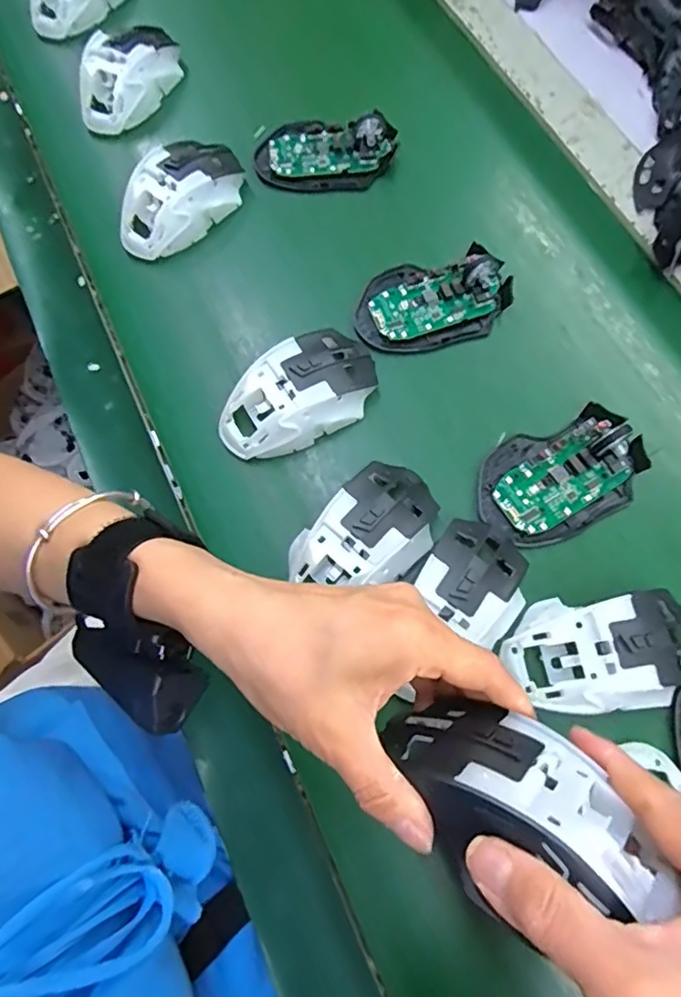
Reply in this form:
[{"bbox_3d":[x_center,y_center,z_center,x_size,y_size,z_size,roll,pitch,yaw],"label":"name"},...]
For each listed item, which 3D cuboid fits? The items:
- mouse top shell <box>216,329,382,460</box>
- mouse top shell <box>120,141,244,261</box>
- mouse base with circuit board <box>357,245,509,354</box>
[{"bbox_3d":[-0.029,-0.070,0.388,0.112,0.038,0.062,-34,73,-9],"label":"mouse top shell"},{"bbox_3d":[-0.130,-0.244,0.453,0.063,0.033,0.112,36,76,13],"label":"mouse top shell"},{"bbox_3d":[0.070,-0.149,0.422,0.115,0.023,0.071,-11,71,-2],"label":"mouse base with circuit board"}]

